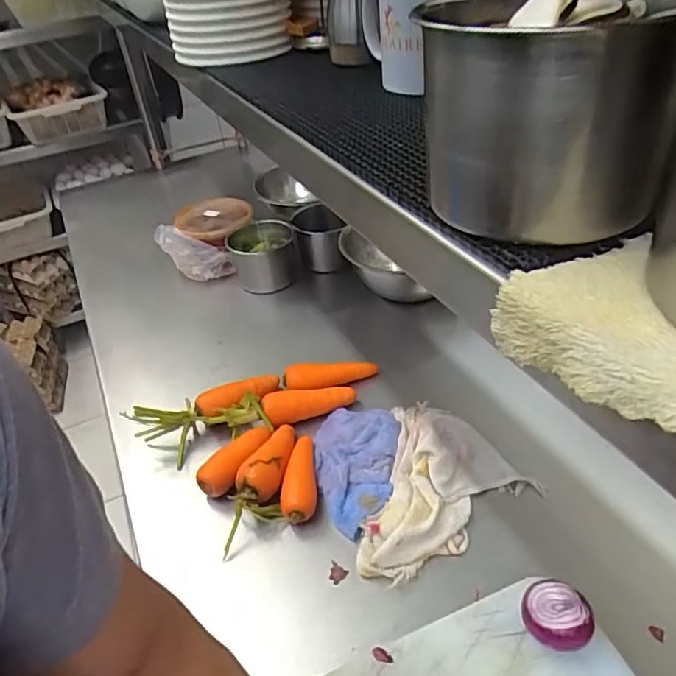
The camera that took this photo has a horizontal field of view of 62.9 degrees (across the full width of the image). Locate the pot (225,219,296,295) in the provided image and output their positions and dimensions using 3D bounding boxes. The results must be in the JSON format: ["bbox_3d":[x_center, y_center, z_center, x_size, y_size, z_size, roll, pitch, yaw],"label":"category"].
[{"bbox_3d":[-0.134,-0.142,0.992,0.116,0.098,0.122,-5,39,4],"label":"pot"}]

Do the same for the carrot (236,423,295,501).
[{"bbox_3d":[-0.078,0.139,0.649,0.040,0.030,0.114,12,42,23],"label":"carrot"}]

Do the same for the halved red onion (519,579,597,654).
[{"bbox_3d":[0.187,0.239,0.474,0.054,0.036,0.045,-2,39,7],"label":"halved red onion"}]

